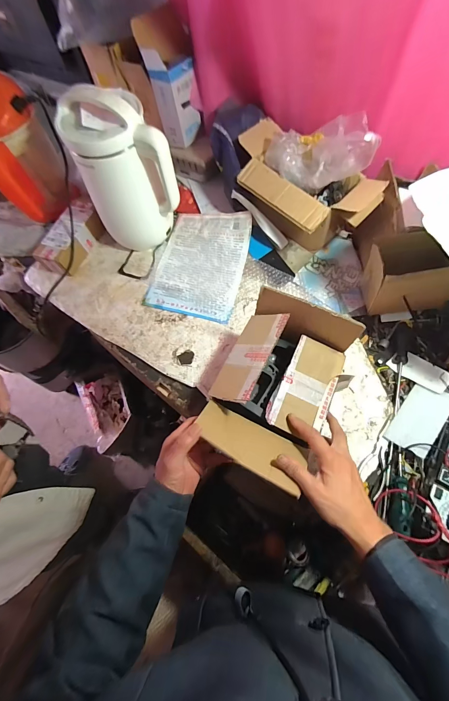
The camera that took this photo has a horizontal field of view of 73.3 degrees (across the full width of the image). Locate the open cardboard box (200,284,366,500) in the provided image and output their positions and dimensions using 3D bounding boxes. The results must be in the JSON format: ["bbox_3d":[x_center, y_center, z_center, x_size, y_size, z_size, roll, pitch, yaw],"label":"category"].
[{"bbox_3d":[0.088,0.057,0.499,0.185,0.140,0.236,24,70,10],"label":"open cardboard box"}]

